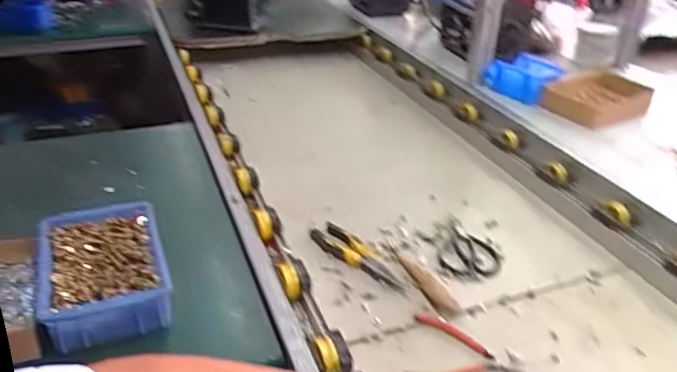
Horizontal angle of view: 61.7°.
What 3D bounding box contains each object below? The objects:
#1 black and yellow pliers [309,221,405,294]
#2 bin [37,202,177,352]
[{"bbox_3d":[0.033,0.105,0.896,0.061,0.028,0.198,-23,38,-35],"label":"black and yellow pliers"},{"bbox_3d":[-0.279,0.102,0.673,0.141,0.057,0.206,-12,33,-22],"label":"bin"}]

